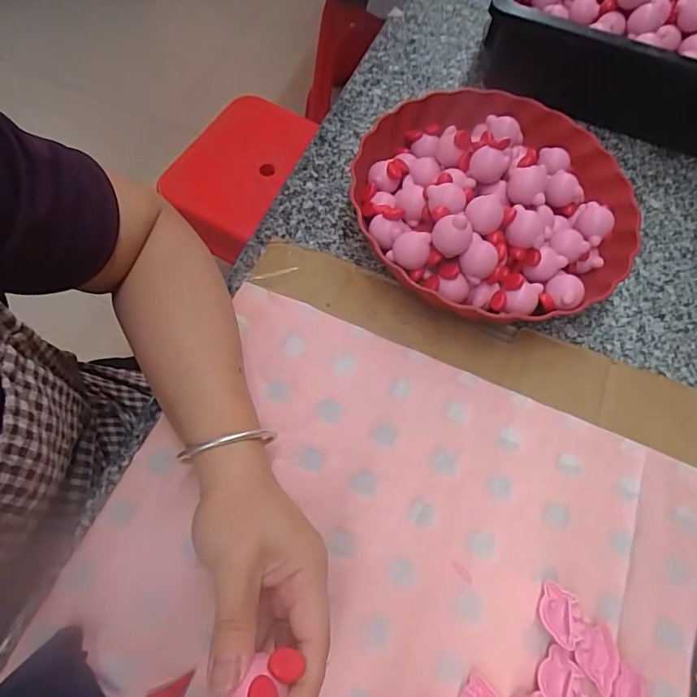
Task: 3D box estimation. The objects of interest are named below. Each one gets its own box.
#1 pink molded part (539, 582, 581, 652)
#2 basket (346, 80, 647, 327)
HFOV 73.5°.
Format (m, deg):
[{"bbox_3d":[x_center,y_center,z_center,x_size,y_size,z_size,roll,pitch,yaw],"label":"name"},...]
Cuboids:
[{"bbox_3d":[0.136,0.172,0.301,0.022,0.006,0.036,2,53,21],"label":"pink molded part"},{"bbox_3d":[0.128,-0.131,0.408,0.243,0.080,0.235,1,65,-2],"label":"basket"}]

